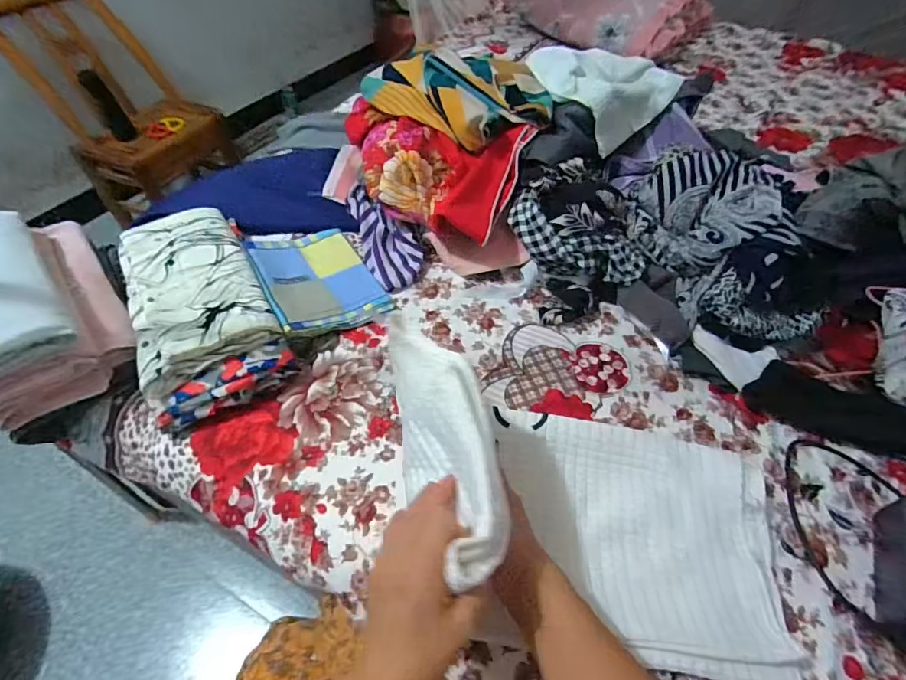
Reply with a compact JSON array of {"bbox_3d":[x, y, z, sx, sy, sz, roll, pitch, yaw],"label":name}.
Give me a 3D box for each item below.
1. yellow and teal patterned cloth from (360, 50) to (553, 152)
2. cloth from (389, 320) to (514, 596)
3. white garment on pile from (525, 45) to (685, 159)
[{"bbox_3d":[0.003,-0.365,0.693,0.266,0.066,0.190,-4,53,-3],"label":"yellow and teal patterned cloth"},{"bbox_3d":[-0.008,0.089,0.403,0.072,0.094,0.228,-16,53,-12],"label":"cloth"},{"bbox_3d":[0.226,-0.388,0.711,0.188,0.082,0.167,-33,57,-25],"label":"white garment on pile"}]

